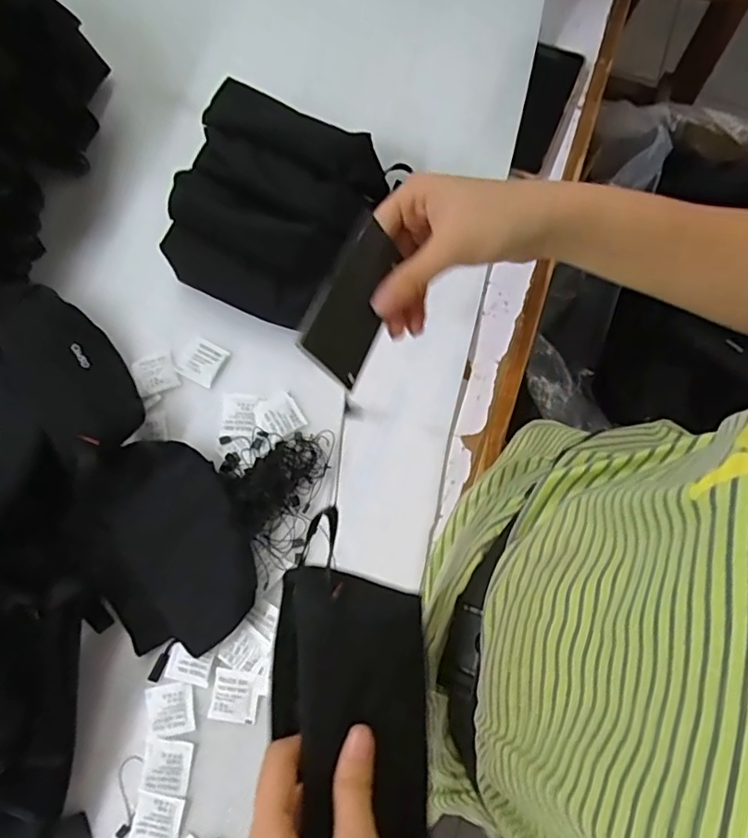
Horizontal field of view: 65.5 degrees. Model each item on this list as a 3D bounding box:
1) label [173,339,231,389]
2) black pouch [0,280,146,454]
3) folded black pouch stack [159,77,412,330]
[{"bbox_3d":[-0.166,-0.056,0.568,0.038,0.004,0.042,28,78,7],"label":"label"},{"bbox_3d":[-0.274,-0.047,0.526,0.091,0.030,0.184,-26,75,-39],"label":"black pouch"},{"bbox_3d":[-0.099,-0.204,0.565,0.186,0.075,0.197,25,78,6],"label":"folded black pouch stack"}]

